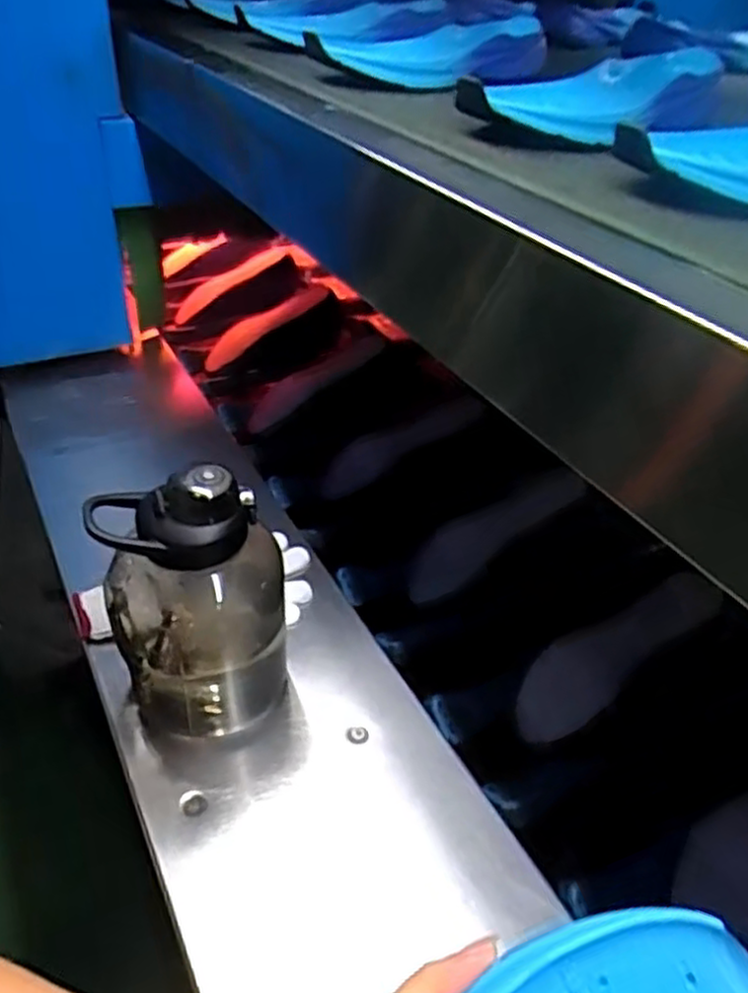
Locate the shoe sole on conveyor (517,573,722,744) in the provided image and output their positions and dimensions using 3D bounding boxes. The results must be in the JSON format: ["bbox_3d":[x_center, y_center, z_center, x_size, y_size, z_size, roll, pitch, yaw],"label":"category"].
[{"bbox_3d":[0.220,0.143,0.684,0.220,0.016,0.074,-34,50,-9],"label":"shoe sole on conveyor"}]

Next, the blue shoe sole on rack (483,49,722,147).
[{"bbox_3d":[0.171,-0.304,0.553,0.250,0.040,0.084,-31,52,-35],"label":"blue shoe sole on rack"}]

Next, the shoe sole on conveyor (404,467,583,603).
[{"bbox_3d":[0.127,0.037,0.808,0.217,0.026,0.063,-34,50,-6],"label":"shoe sole on conveyor"}]

